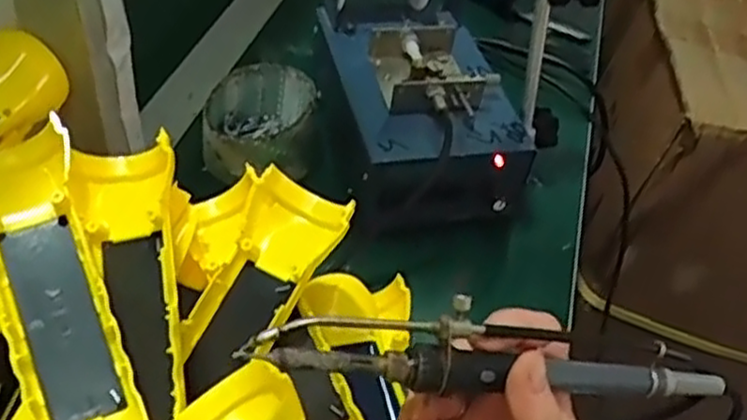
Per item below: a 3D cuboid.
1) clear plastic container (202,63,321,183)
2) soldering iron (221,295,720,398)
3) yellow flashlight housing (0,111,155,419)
[{"bbox_3d":[-0.078,-0.060,0.533,0.075,0.044,0.094,12,46,2],"label":"clear plastic container"},{"bbox_3d":[0.055,0.059,0.314,0.207,0.025,0.025,8,45,-13],"label":"soldering iron"},{"bbox_3d":[-0.139,0.039,0.328,0.051,0.023,0.167,-18,74,-22],"label":"yellow flashlight housing"}]

